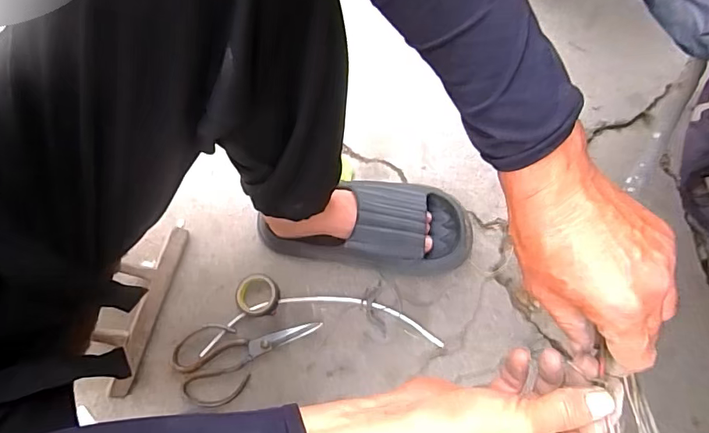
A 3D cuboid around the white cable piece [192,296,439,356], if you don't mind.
[{"bbox_3d":[-0.049,0.150,0.643,0.333,0.009,0.075,-3,77,4],"label":"white cable piece"}]

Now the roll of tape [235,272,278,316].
[{"bbox_3d":[-0.136,0.111,0.644,0.057,0.016,0.058,-1,77,4],"label":"roll of tape"}]

